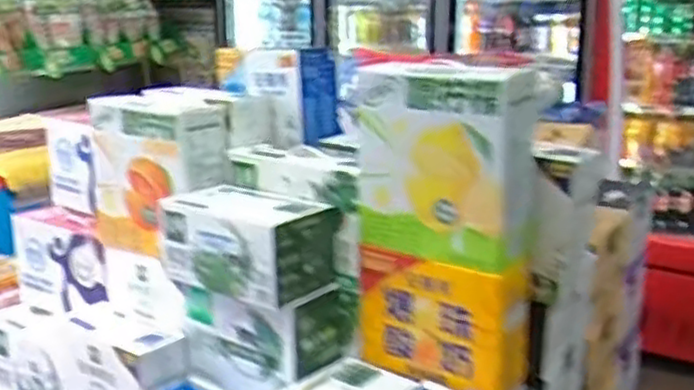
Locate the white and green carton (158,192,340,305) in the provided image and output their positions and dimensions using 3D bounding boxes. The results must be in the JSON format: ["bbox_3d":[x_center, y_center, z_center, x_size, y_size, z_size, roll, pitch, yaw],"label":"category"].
[{"bbox_3d":[-0.176,0.081,1.314,0.293,0.165,0.176,11,19,37],"label":"white and green carton"}]

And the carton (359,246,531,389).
[{"bbox_3d":[0.155,0.194,1.211,0.264,0.205,0.104,9,18,32],"label":"carton"}]

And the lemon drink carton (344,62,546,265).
[{"bbox_3d":[0.141,-0.057,1.124,0.273,0.294,0.116,14,21,42],"label":"lemon drink carton"}]

